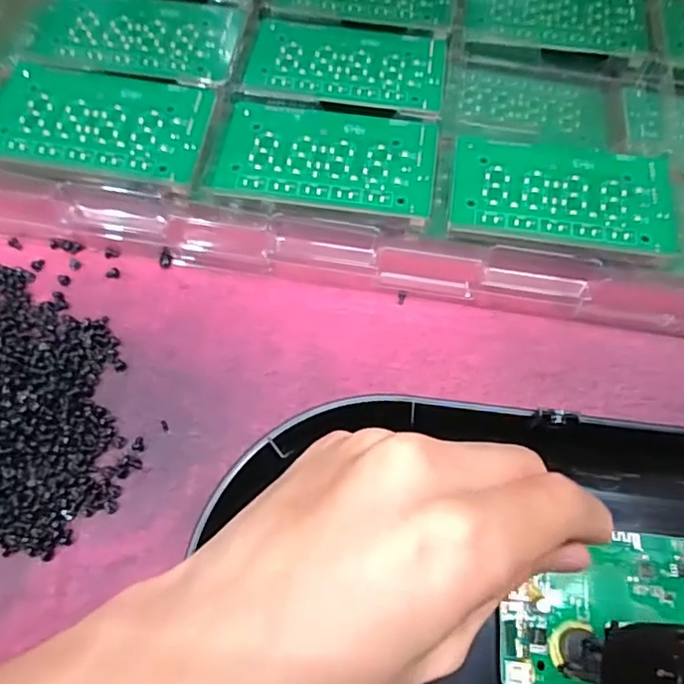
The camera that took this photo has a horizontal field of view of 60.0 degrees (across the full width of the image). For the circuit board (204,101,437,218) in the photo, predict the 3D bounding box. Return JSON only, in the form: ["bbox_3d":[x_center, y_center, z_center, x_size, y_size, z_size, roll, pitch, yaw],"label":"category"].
[{"bbox_3d":[-0.008,-0.093,0.296,0.106,0.004,0.061,8,66,3],"label":"circuit board"}]

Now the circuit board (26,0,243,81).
[{"bbox_3d":[-0.114,-0.171,0.329,0.108,0.004,0.064,11,64,3],"label":"circuit board"}]

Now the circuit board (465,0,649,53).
[{"bbox_3d":[0.129,-0.200,0.358,0.107,0.005,0.062,5,65,-3],"label":"circuit board"}]

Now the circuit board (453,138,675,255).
[{"bbox_3d":[0.108,-0.075,0.293,0.106,0.004,0.058,7,65,2],"label":"circuit board"}]

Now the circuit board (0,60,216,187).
[{"bbox_3d":[-0.124,-0.111,0.297,0.109,0.004,0.057,9,70,2],"label":"circuit board"}]

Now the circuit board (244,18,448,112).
[{"bbox_3d":[0.004,-0.154,0.327,0.105,0.008,0.061,10,65,-1],"label":"circuit board"}]

